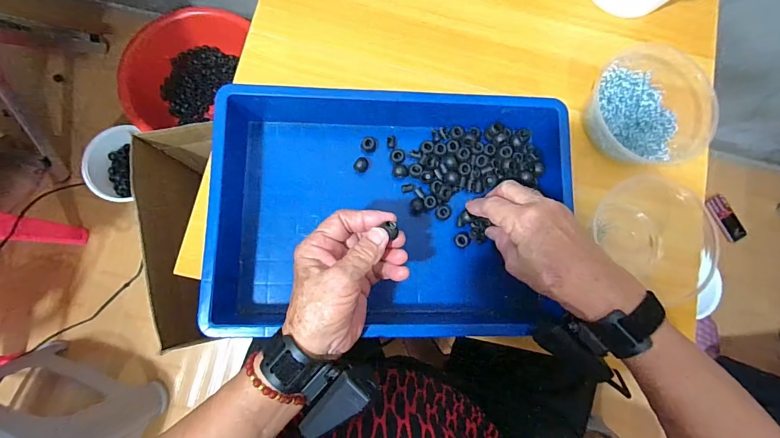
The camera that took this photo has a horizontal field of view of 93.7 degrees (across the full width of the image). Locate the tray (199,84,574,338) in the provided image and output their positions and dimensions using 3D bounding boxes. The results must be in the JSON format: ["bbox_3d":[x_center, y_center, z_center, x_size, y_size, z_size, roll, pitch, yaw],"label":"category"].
[{"bbox_3d":[0.003,-0.016,0.399,0.362,0.075,0.261,2,82,-5],"label":"tray"}]

